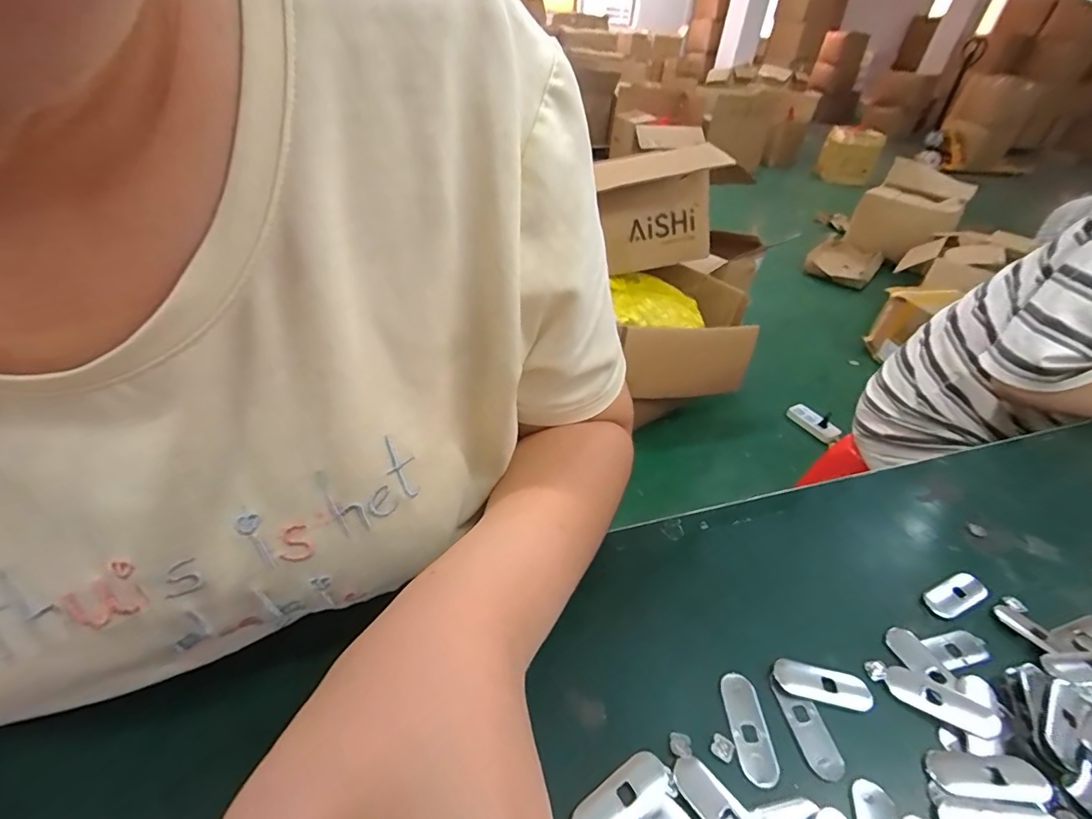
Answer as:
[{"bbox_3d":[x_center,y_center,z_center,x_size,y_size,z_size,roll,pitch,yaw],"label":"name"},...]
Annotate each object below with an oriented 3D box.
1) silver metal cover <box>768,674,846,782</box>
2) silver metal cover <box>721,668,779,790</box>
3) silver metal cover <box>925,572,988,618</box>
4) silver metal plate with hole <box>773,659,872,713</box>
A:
[{"bbox_3d":[0.137,0.165,0.251,0.019,0.005,0.047,-2,41,-11],"label":"silver metal cover"},{"bbox_3d":[0.105,0.163,0.248,0.020,0.004,0.050,5,40,-4],"label":"silver metal cover"},{"bbox_3d":[0.276,0.124,0.322,0.049,0.004,0.019,-12,44,-22],"label":"silver metal cover"},{"bbox_3d":[0.154,0.153,0.267,0.051,0.004,0.020,14,40,7],"label":"silver metal plate with hole"}]

